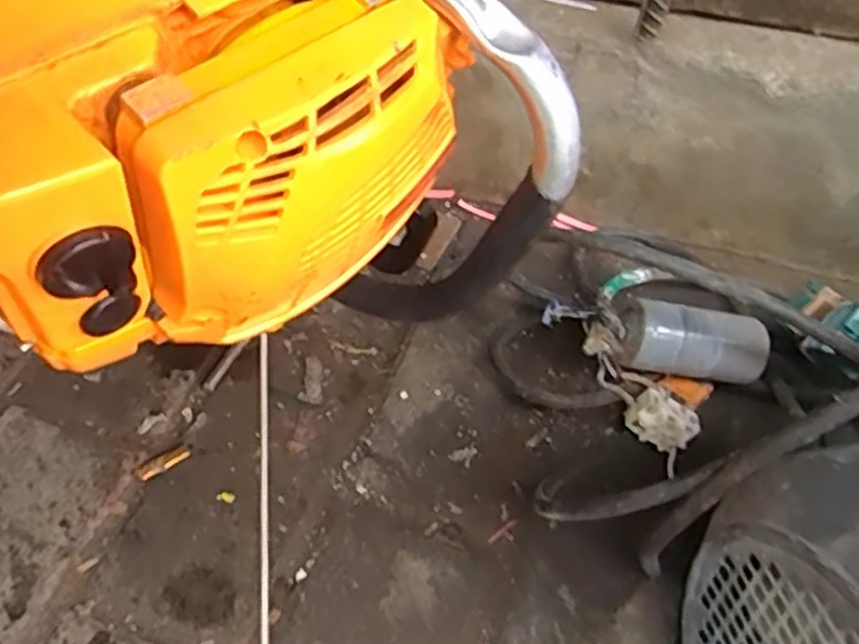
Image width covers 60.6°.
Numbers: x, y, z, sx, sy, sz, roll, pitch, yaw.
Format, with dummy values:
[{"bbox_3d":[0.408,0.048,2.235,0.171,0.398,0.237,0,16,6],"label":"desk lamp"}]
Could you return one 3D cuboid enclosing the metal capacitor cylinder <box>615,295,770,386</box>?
[{"bbox_3d":[0.189,0.009,0.524,0.107,0.040,0.051,4,50,-1],"label":"metal capacitor cylinder"}]

